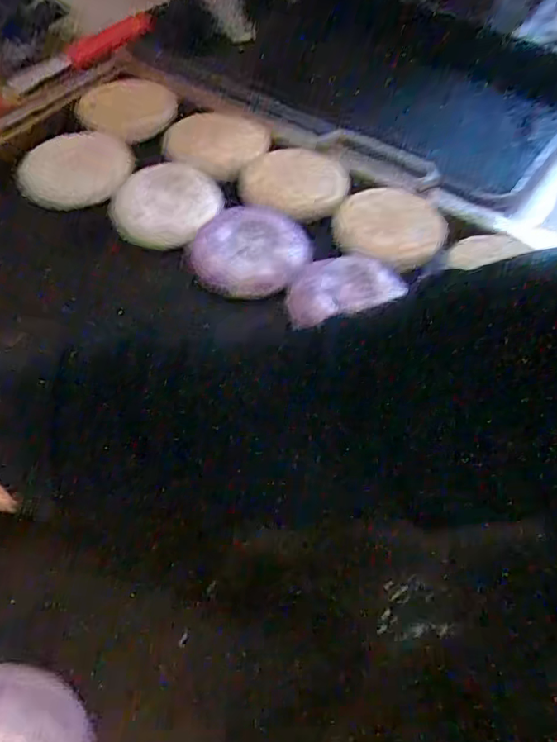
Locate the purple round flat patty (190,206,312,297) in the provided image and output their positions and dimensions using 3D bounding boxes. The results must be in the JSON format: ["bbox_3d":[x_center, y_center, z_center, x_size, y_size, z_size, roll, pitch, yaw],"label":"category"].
[{"bbox_3d":[-0.026,-0.112,0.520,0.104,0.023,0.100,2,54,-3],"label":"purple round flat patty"}]

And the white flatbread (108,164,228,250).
[{"bbox_3d":[-0.108,-0.164,0.554,0.097,0.019,0.114,13,55,4],"label":"white flatbread"}]

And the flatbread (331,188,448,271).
[{"bbox_3d":[0.108,-0.142,0.542,0.109,0.009,0.095,3,64,-7],"label":"flatbread"}]

